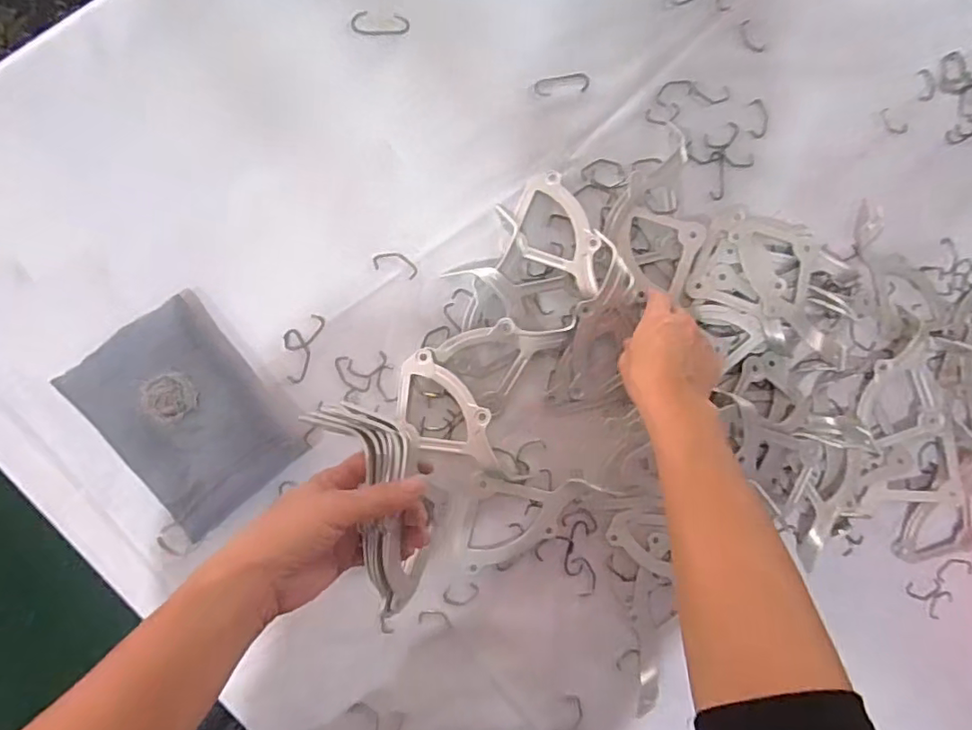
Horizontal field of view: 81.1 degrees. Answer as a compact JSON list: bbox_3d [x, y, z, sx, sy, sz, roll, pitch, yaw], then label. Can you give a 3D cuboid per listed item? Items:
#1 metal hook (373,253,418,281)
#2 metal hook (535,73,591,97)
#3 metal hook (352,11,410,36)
[{"bbox_3d":[-0.080,-0.090,0.506,0.040,0.004,0.019,15,86,-8],"label":"metal hook"},{"bbox_3d":[0.072,-0.263,0.534,0.055,0.004,0.018,-12,90,-9],"label":"metal hook"},{"bbox_3d":[-0.094,-0.306,0.512,0.051,0.004,0.019,4,99,-5],"label":"metal hook"}]

